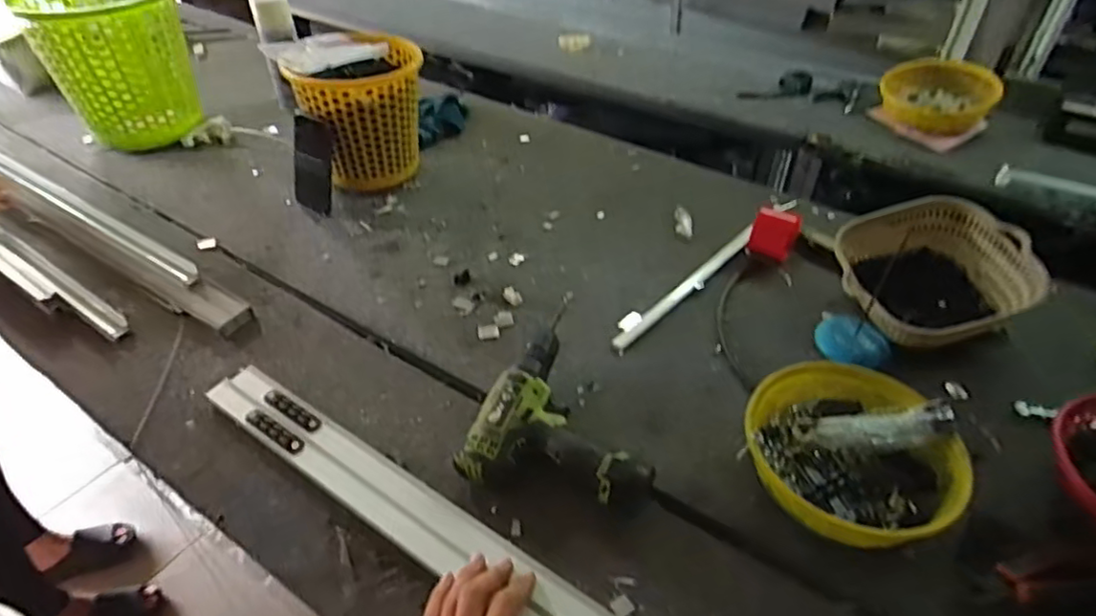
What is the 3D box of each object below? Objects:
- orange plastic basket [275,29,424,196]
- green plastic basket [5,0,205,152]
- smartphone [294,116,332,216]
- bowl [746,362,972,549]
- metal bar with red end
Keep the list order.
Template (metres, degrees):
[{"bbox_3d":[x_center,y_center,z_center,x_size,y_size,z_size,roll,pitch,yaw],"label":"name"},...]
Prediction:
[{"bbox_3d":[-0.290,-0.306,1.024,0.188,0.197,0.190,-5,41,-5],"label":"orange plastic basket"},{"bbox_3d":[-0.766,-0.446,1.151,0.226,0.251,0.227,-27,47,-27],"label":"green plastic basket"},{"bbox_3d":[-0.365,-0.222,0.981,0.072,0.138,0.012,19,26,19],"label":"smartphone"},{"bbox_3d":[0.282,0.144,0.608,0.184,0.070,0.178,-1,41,0],"label":"bowl"},{"bbox_3d":[0.208,-0.046,0.833,0.336,0.057,0.065,-28,48,-28],"label":"metal bar with red end"}]

